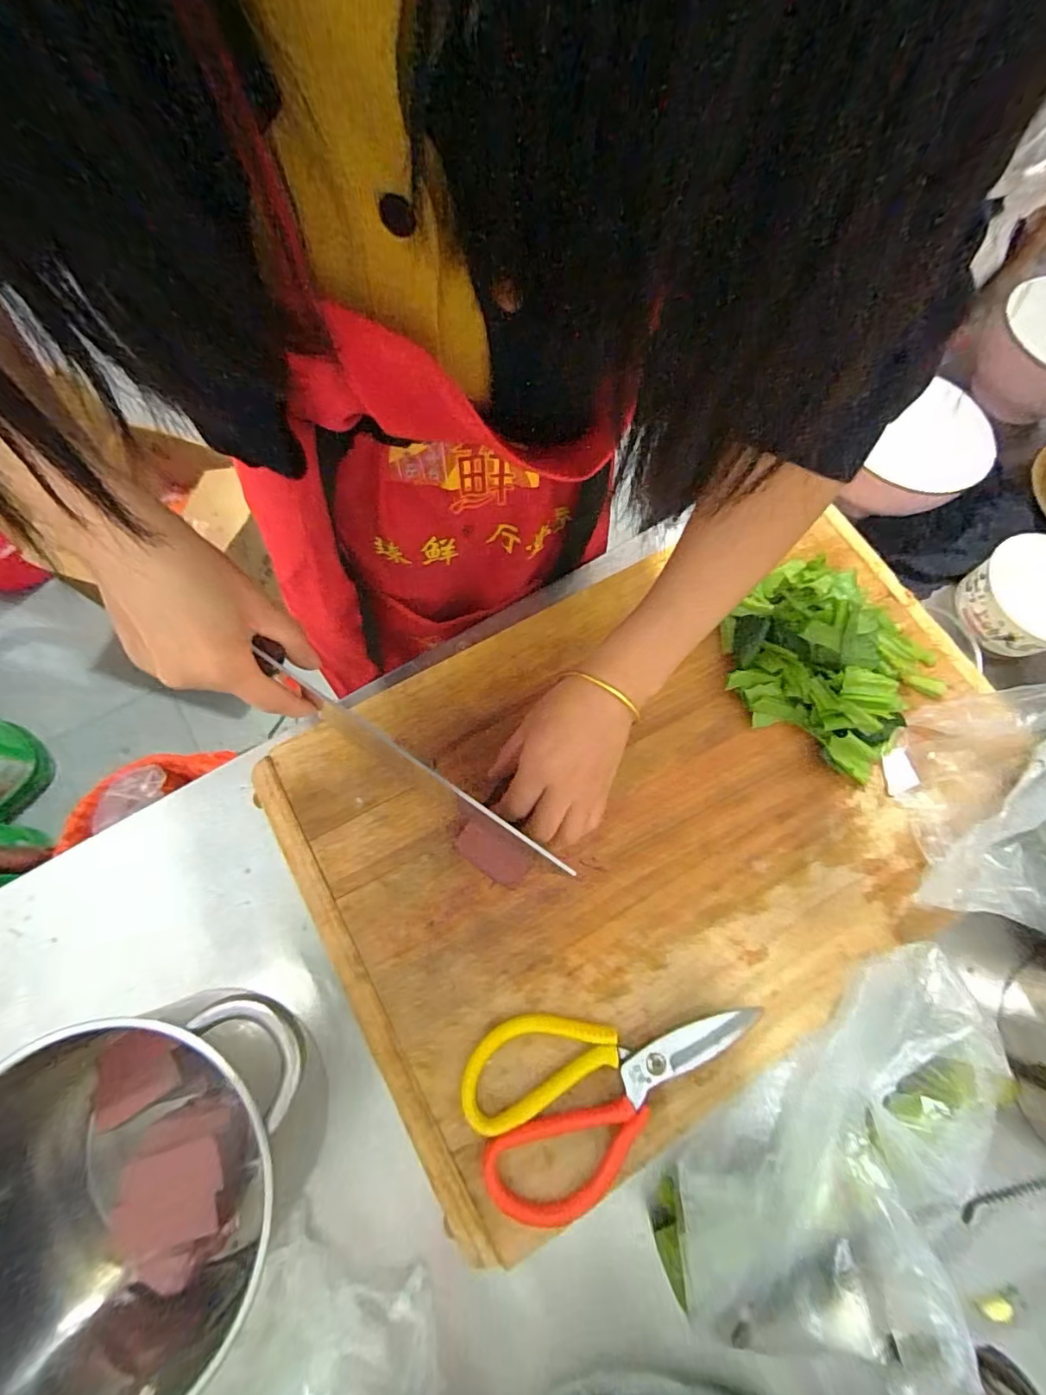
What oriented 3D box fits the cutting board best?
[{"bbox_3d":[0.117,0.070,0.425,0.568,0.021,0.371,-29,75,-10],"label":"cutting board"}]

